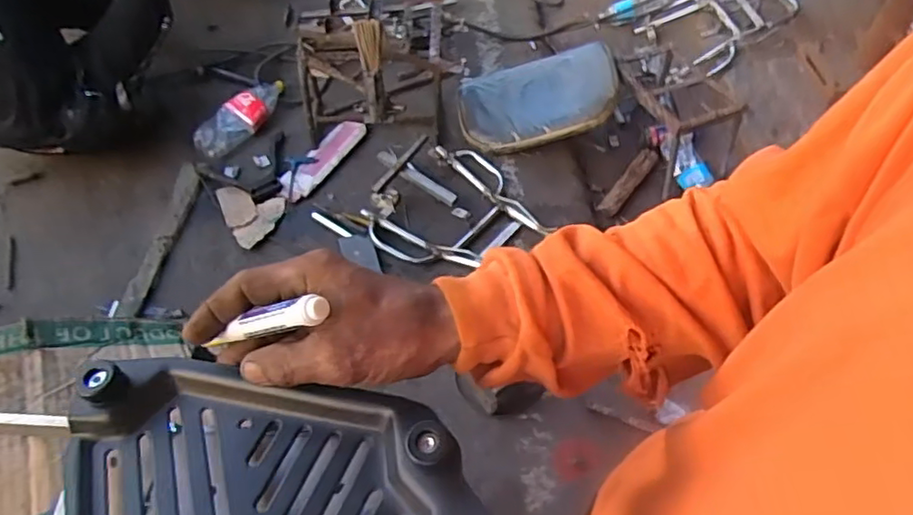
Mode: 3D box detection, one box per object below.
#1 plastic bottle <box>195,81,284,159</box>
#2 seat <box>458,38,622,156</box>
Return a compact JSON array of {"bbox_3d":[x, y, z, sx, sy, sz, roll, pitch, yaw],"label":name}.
[{"bbox_3d":[-0.647,-0.432,1.821,0.122,0.074,0.330,40,69,19],"label":"plastic bottle"},{"bbox_3d":[0.241,-0.466,1.832,0.467,0.066,0.269,-11,78,17],"label":"seat"}]

